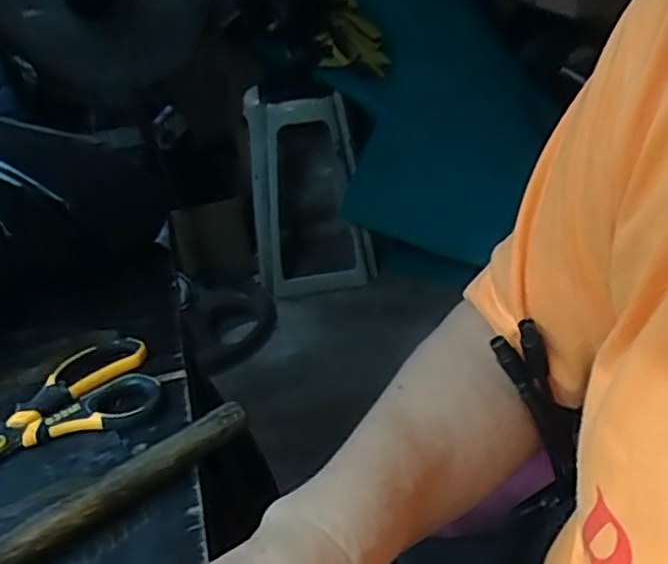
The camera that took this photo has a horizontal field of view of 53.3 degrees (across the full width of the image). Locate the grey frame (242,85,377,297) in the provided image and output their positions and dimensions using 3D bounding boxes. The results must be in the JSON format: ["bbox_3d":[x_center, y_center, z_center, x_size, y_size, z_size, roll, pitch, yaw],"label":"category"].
[{"bbox_3d":[-0.059,-0.222,1.846,0.325,0.595,0.095,-4,31,1],"label":"grey frame"}]

